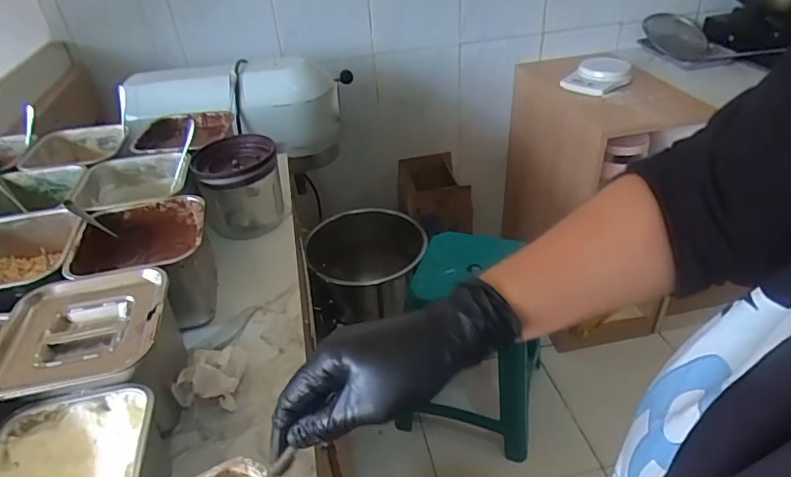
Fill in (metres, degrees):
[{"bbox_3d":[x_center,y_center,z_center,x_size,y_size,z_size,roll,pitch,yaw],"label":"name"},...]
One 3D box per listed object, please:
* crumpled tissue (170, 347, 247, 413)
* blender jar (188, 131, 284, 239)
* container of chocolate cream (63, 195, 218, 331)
[{"bbox_3d":[-0.180,0.132,0.505,0.055,0.051,0.063,4,37,12],"label":"crumpled tissue"},{"bbox_3d":[-0.217,-0.068,0.732,0.106,0.119,0.093,-12,37,-10],"label":"blender jar"},{"bbox_3d":[-0.280,0.033,0.589,0.136,0.100,0.137,-10,36,-8],"label":"container of chocolate cream"}]

